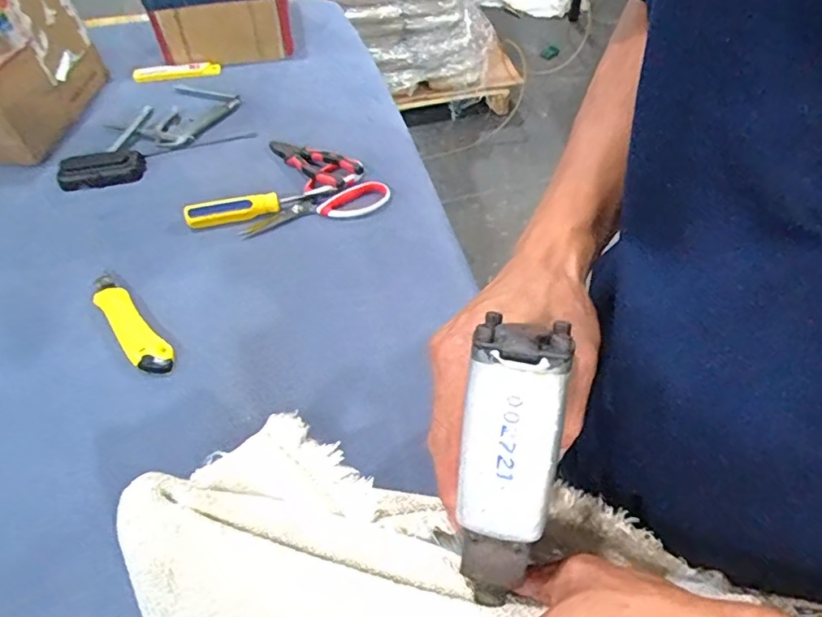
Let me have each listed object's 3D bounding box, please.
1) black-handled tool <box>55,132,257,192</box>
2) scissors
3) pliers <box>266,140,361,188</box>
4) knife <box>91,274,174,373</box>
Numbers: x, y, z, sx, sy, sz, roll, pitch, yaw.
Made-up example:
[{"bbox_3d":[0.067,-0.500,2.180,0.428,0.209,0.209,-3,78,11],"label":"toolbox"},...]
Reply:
[{"bbox_3d":[-0.358,-0.216,0.806,0.261,0.034,0.047,-18,52,-12],"label":"black-handled tool"},{"bbox_3d":[-0.124,-0.132,0.736,0.191,0.021,0.079,-23,53,-15],"label":"scissors"},{"bbox_3d":[-0.142,-0.201,0.784,0.149,0.015,0.054,22,55,20],"label":"pliers"},{"bbox_3d":[-0.311,0.014,0.622,0.038,0.027,0.164,-37,58,-24],"label":"knife"}]

